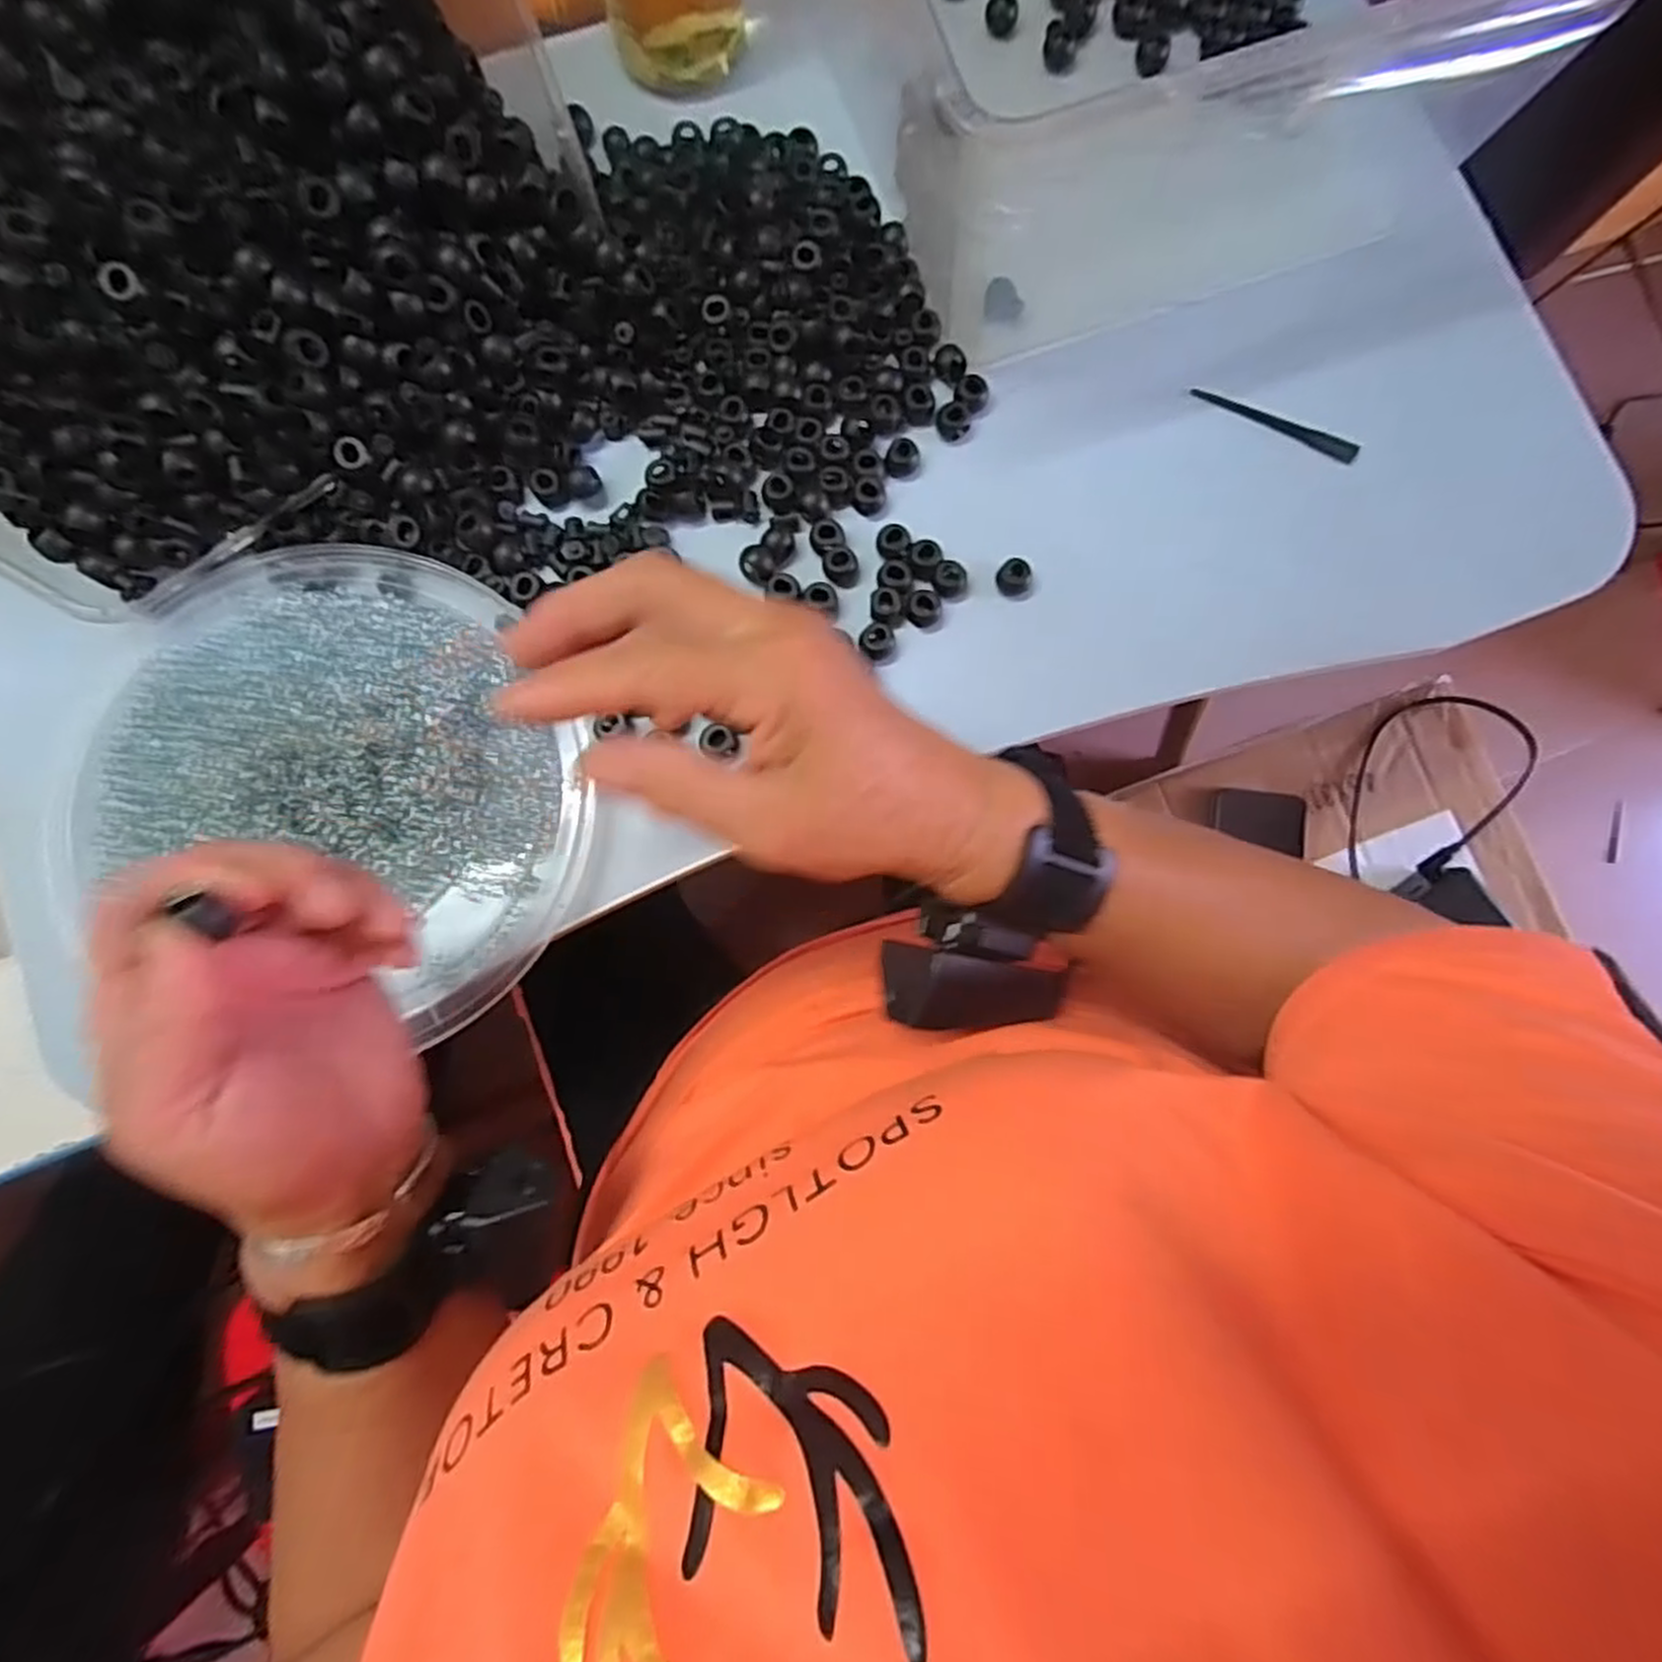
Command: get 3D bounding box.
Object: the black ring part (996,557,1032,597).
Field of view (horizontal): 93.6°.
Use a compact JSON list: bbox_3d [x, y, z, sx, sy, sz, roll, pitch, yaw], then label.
[{"bbox_3d":[0.091,-0.125,0.387,0.017,0.010,0.015,30,83,3],"label":"black ring part"}]

